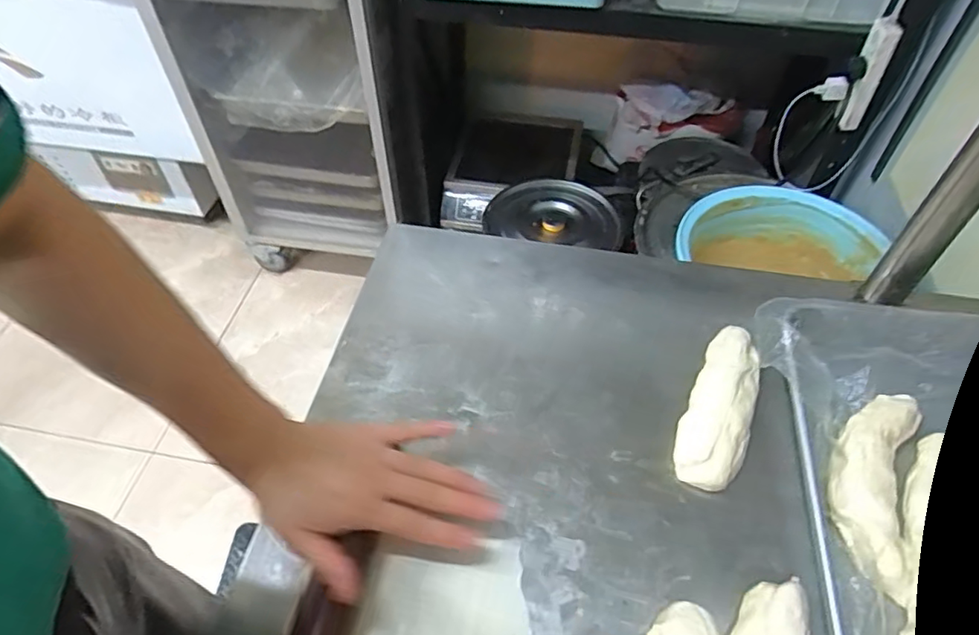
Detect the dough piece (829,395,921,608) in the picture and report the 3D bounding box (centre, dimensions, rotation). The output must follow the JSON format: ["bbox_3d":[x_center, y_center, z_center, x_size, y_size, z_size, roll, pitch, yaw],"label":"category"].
[{"bbox_3d":[0.300,0.126,0.459,0.058,0.026,0.164,22,55,14],"label":"dough piece"}]

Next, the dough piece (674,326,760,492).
[{"bbox_3d":[0.200,0.071,0.505,0.052,0.031,0.160,21,55,14],"label":"dough piece"}]

